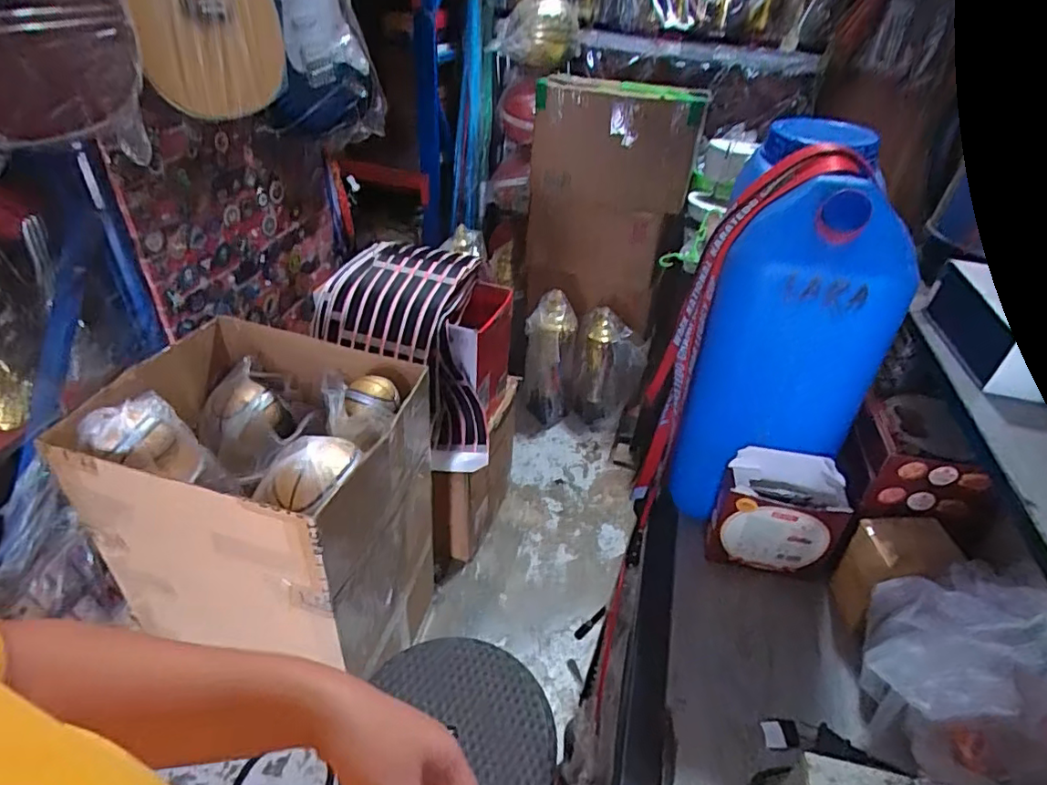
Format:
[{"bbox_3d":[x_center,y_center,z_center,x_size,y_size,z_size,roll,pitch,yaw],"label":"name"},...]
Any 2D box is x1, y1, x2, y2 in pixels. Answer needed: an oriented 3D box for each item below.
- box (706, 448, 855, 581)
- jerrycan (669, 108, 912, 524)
[{"bbox_3d":[0.294,0.143,0.657,0.132,0.155,0.049,12,37,10],"label":"box"},{"bbox_3d":[0.306,-0.082,0.693,0.169,0.386,0.282,14,38,13],"label":"jerrycan"}]

